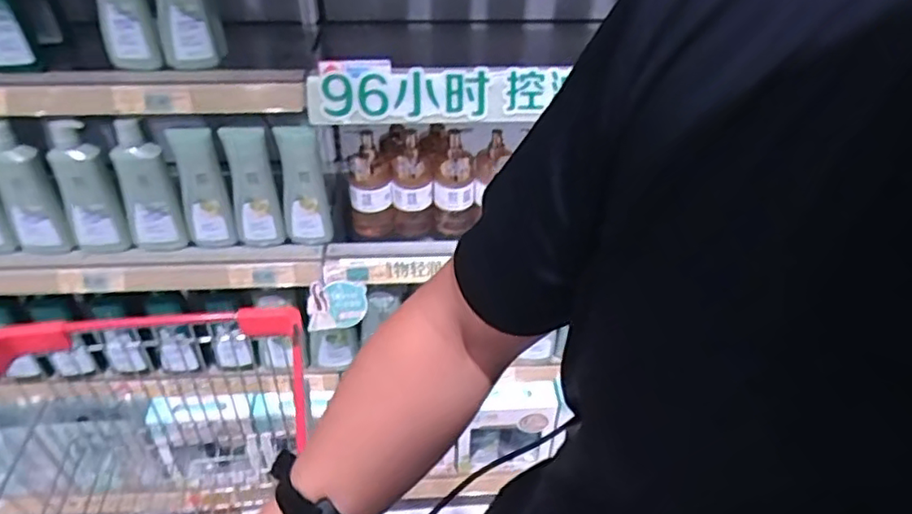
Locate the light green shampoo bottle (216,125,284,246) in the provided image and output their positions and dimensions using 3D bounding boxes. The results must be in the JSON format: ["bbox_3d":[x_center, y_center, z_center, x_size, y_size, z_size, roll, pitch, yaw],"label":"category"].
[{"bbox_3d":[-0.345,-0.106,1.073,0.081,0.225,0.058,-11,41,-13],"label":"light green shampoo bottle"}]

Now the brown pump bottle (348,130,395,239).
[{"bbox_3d":[-0.155,-0.123,1.127,0.076,0.174,0.064,-12,42,-14],"label":"brown pump bottle"}]

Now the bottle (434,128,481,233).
[{"bbox_3d":[0.000,-0.130,1.138,0.072,0.174,0.073,15,42,17],"label":"bottle"}]

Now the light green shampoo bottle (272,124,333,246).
[{"bbox_3d":[-0.263,-0.112,1.084,0.079,0.221,0.054,-11,42,-14],"label":"light green shampoo bottle"}]

